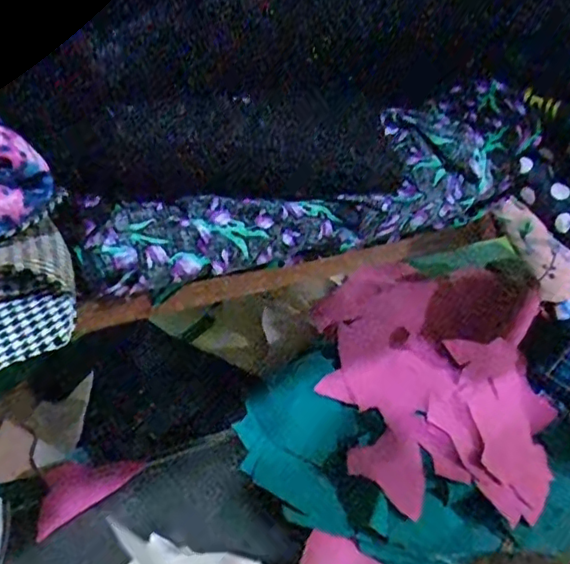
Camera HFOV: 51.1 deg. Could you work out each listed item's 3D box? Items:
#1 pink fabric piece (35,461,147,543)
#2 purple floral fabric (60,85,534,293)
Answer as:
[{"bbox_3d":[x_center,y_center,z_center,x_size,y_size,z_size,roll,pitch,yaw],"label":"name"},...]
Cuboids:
[{"bbox_3d":[-0.152,0.146,0.432,0.055,0.011,0.083,25,35,29],"label":"pink fabric piece"},{"bbox_3d":[0.026,-0.040,0.234,0.206,0.048,0.049,-13,36,-30],"label":"purple floral fabric"}]

